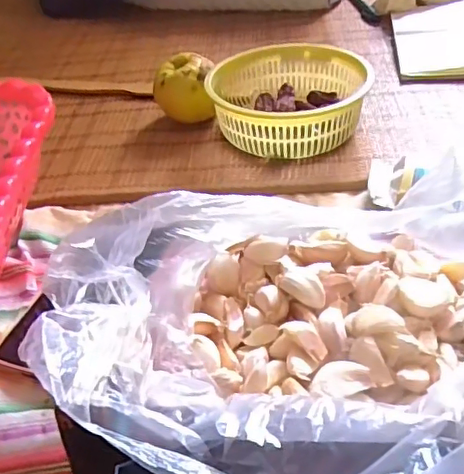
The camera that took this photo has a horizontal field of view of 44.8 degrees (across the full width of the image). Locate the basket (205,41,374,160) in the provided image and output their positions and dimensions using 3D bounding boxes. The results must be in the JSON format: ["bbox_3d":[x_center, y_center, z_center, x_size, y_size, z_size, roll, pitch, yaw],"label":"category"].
[{"bbox_3d":[0.057,-0.139,0.555,0.149,0.057,0.142,4,42,11],"label":"basket"}]

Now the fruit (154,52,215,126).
[{"bbox_3d":[-0.047,-0.141,0.565,0.060,0.064,0.054,-4,41,2],"label":"fruit"}]

